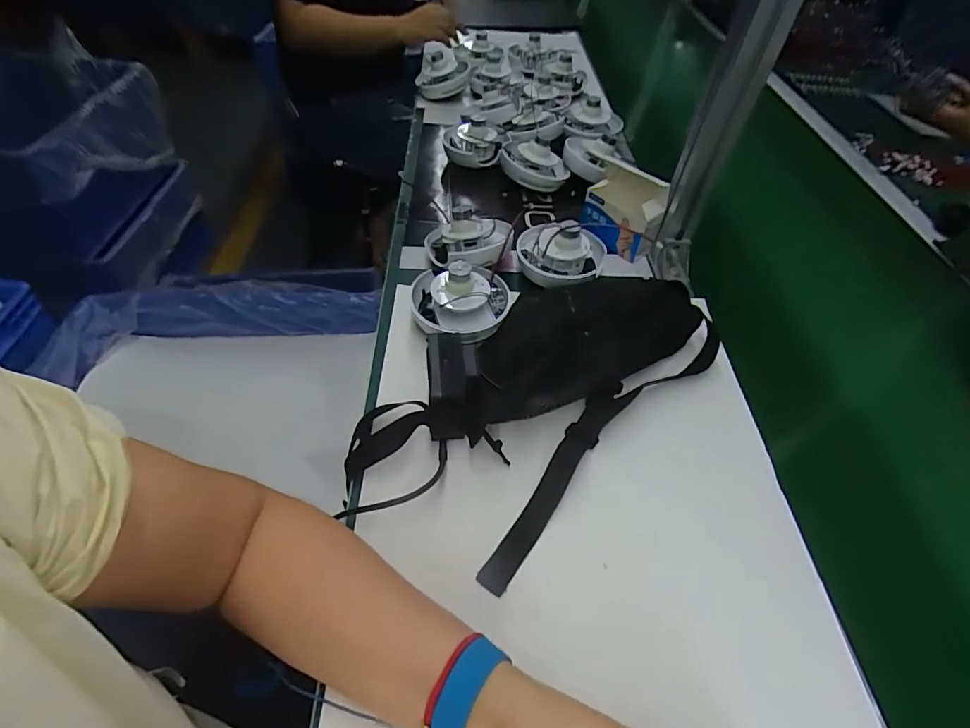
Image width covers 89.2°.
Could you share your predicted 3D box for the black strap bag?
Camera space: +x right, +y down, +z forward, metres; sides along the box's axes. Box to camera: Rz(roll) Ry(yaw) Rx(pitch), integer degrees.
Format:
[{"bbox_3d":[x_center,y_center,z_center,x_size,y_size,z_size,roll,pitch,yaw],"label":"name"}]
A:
[{"bbox_3d":[0.046,0.021,0.459,0.191,0.066,0.394,39,58,25],"label":"black strap bag"}]

